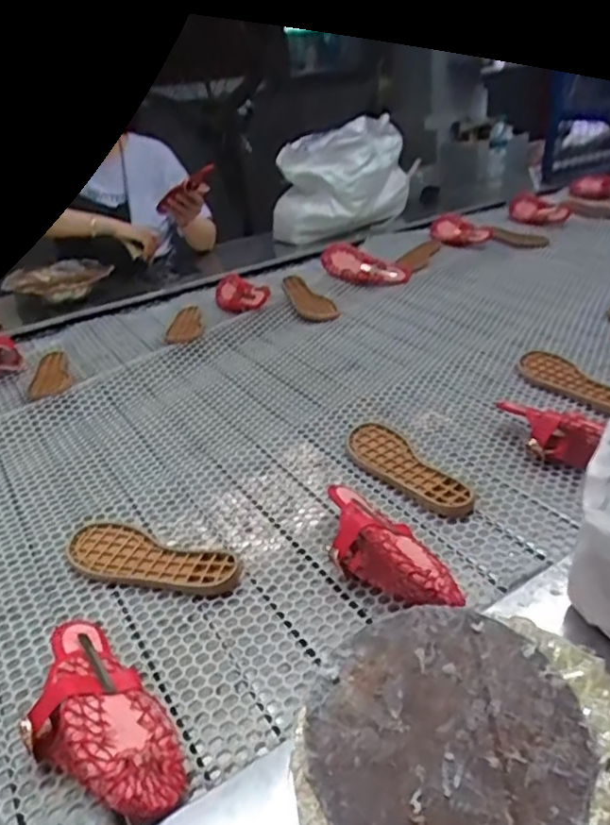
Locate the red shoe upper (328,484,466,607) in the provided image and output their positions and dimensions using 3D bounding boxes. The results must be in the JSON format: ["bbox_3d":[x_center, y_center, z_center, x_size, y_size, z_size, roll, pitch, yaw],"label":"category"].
[{"bbox_3d":[0.078,0.144,0.673,0.087,0.062,0.195,-24,37,-29],"label":"red shoe upper"}]

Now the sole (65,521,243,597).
[{"bbox_3d":[-0.179,0.164,0.721,0.222,0.018,0.080,9,34,21],"label":"sole"}]

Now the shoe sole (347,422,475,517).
[{"bbox_3d":[0.134,0.071,0.838,0.083,0.017,0.222,-22,36,-26],"label":"shoe sole"}]

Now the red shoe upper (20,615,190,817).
[{"bbox_3d":[-0.176,0.251,0.523,0.093,0.064,0.211,-28,39,-33],"label":"red shoe upper"}]

